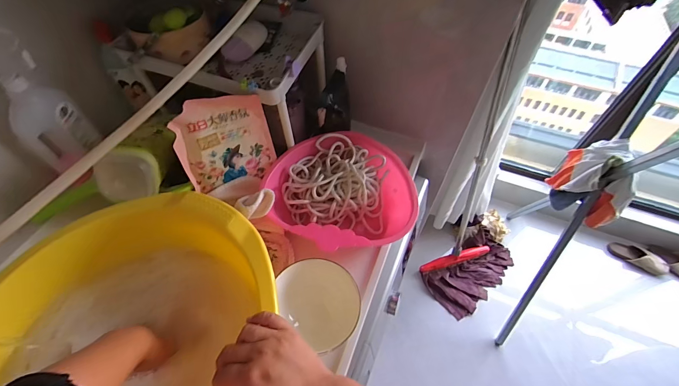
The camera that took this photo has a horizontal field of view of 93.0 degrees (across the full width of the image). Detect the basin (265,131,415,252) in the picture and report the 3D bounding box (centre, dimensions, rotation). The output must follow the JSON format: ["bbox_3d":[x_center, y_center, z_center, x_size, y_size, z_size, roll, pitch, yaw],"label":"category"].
[{"bbox_3d":[0.002,0.007,0.612,0.235,0.094,0.233,-1,54,1],"label":"basin"}]

